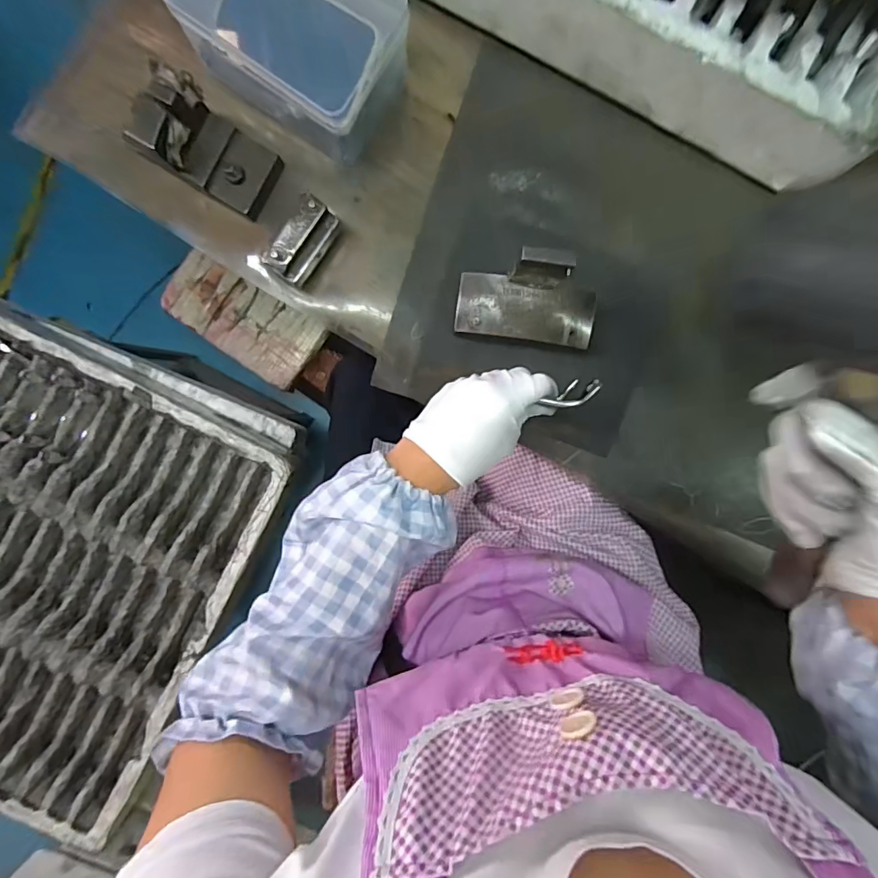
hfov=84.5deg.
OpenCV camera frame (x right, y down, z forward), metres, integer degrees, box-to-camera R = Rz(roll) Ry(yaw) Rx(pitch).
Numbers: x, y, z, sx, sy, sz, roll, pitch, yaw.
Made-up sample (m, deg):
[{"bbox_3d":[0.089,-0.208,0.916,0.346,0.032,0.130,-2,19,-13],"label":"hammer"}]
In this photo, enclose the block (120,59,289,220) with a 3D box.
[{"bbox_3d":[-0.202,-0.254,0.419,0.104,0.067,0.069,34,93,-1],"label":"block"}]

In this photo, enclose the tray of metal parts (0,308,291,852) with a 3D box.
[{"bbox_3d":[-0.537,0.149,0.620,0.548,0.072,0.542,25,92,-1],"label":"tray of metal parts"}]

